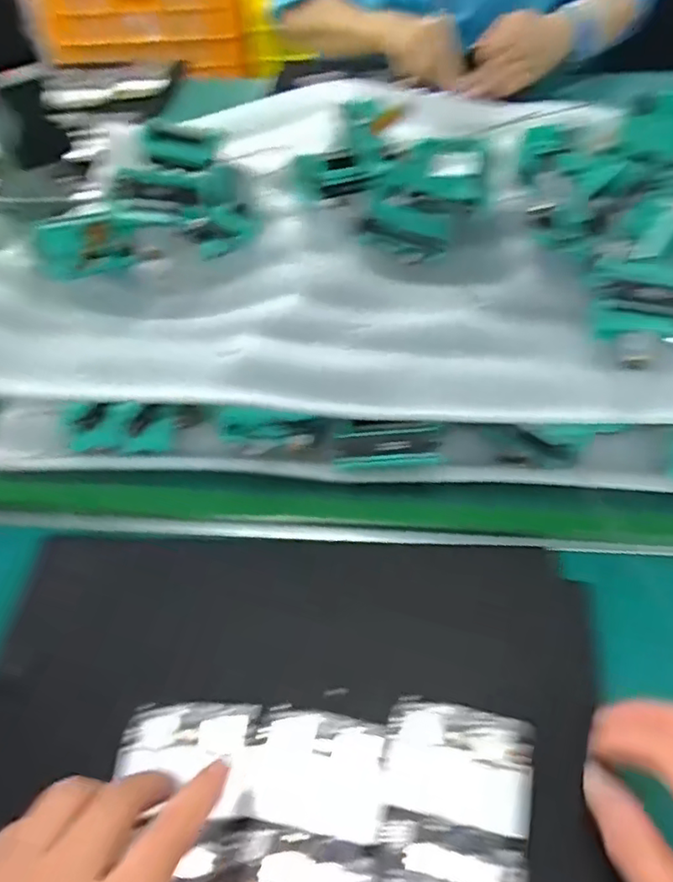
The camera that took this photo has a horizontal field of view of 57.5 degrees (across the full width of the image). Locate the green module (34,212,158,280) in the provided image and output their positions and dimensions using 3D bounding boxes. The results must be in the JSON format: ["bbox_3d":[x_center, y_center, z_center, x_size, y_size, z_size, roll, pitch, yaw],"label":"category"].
[{"bbox_3d":[-0.189,-0.153,0.481,0.085,0.044,0.020,-21,14,-28],"label":"green module"}]

